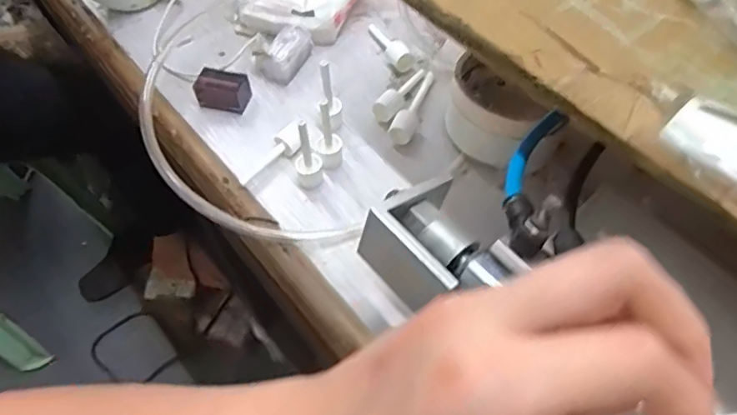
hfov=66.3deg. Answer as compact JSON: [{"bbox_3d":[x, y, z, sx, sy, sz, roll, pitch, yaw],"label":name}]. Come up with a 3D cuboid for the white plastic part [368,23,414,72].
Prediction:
[{"bbox_3d":[0.017,-0.142,0.478,0.016,0.013,0.064,-26,60,-13],"label":"white plastic part"}]

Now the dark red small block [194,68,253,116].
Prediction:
[{"bbox_3d":[-0.119,-0.096,0.460,0.040,0.027,0.025,15,60,12],"label":"dark red small block"}]

